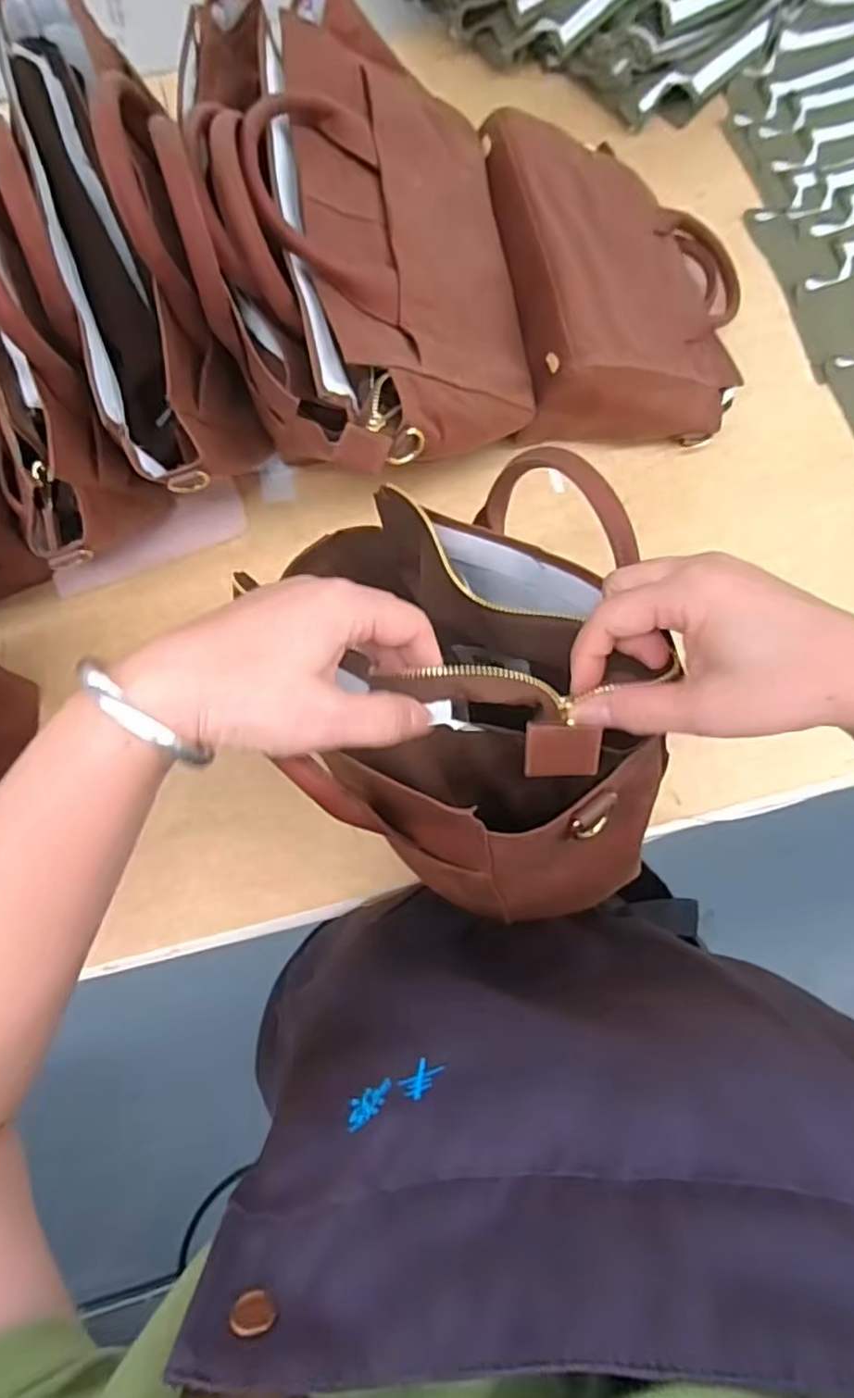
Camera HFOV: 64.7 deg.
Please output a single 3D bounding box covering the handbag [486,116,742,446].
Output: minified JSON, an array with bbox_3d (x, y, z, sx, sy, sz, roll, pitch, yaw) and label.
[{"bbox_3d":[0.168,-0.361,0.625,0.260,0.098,0.260,-6,82,-31],"label":"handbag"}]

